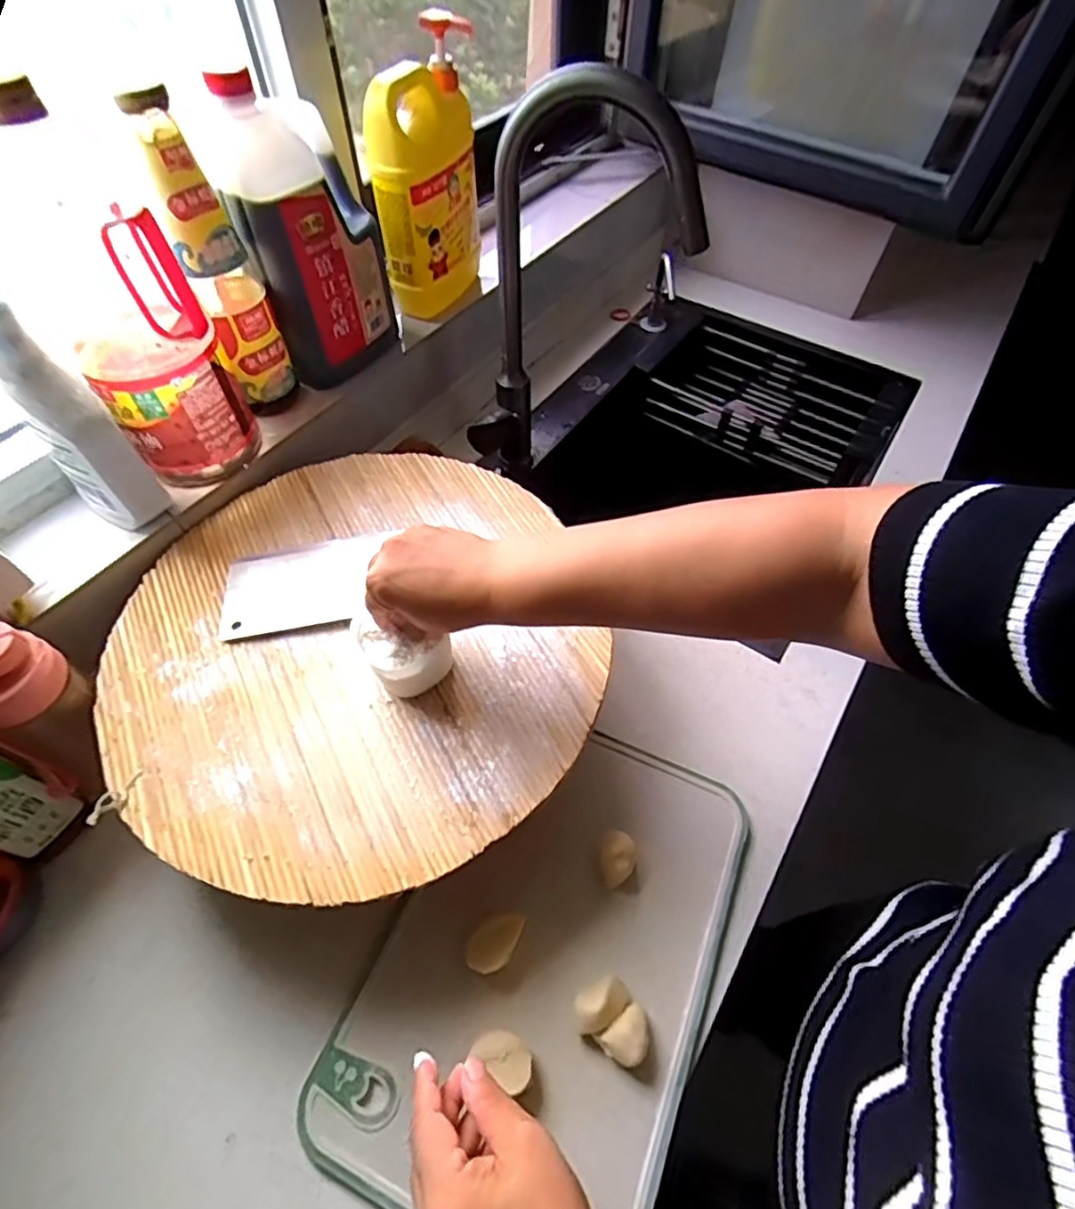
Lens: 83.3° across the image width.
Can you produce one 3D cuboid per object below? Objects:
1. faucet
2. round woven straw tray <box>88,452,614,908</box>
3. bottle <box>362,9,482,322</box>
[{"bbox_3d":[0.038,-0.292,0.641,0.214,0.427,0.077,11,56,7],"label":"faucet"},{"bbox_3d":[-0.151,0.022,0.527,0.404,0.015,0.419,1,56,-1],"label":"round woven straw tray"},{"bbox_3d":[-0.125,-0.472,0.700,0.081,0.252,0.144,12,56,7],"label":"bottle"}]

